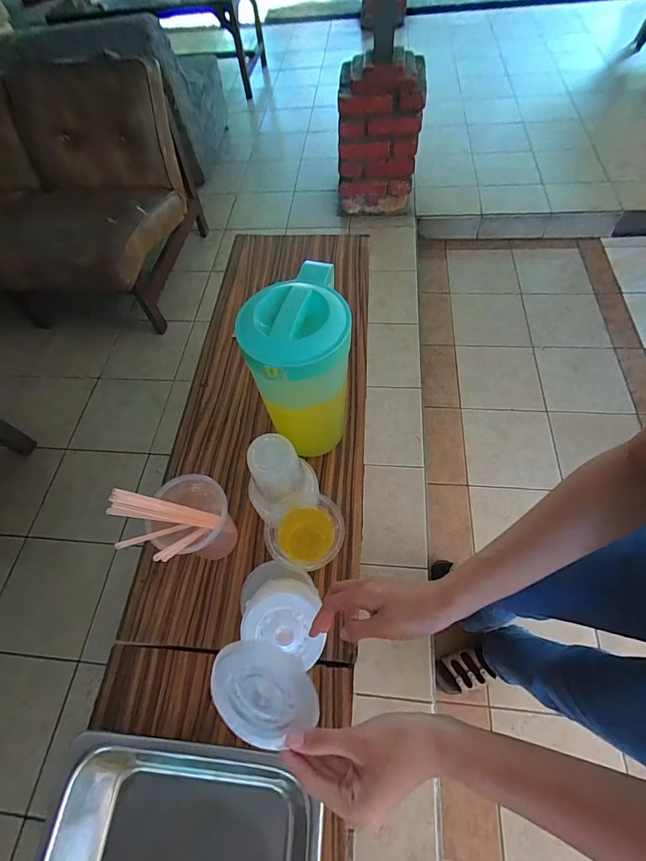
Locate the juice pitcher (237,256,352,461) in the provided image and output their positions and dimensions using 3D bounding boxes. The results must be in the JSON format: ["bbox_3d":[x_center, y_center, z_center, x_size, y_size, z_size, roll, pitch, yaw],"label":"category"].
[{"bbox_3d":[-0.032,-0.072,0.510,0.116,0.237,0.133,-16,61,-4],"label":"juice pitcher"}]

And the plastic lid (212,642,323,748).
[{"bbox_3d":[-0.048,0.212,0.328,0.086,0.093,0.005,33,101,37],"label":"plastic lid"}]

